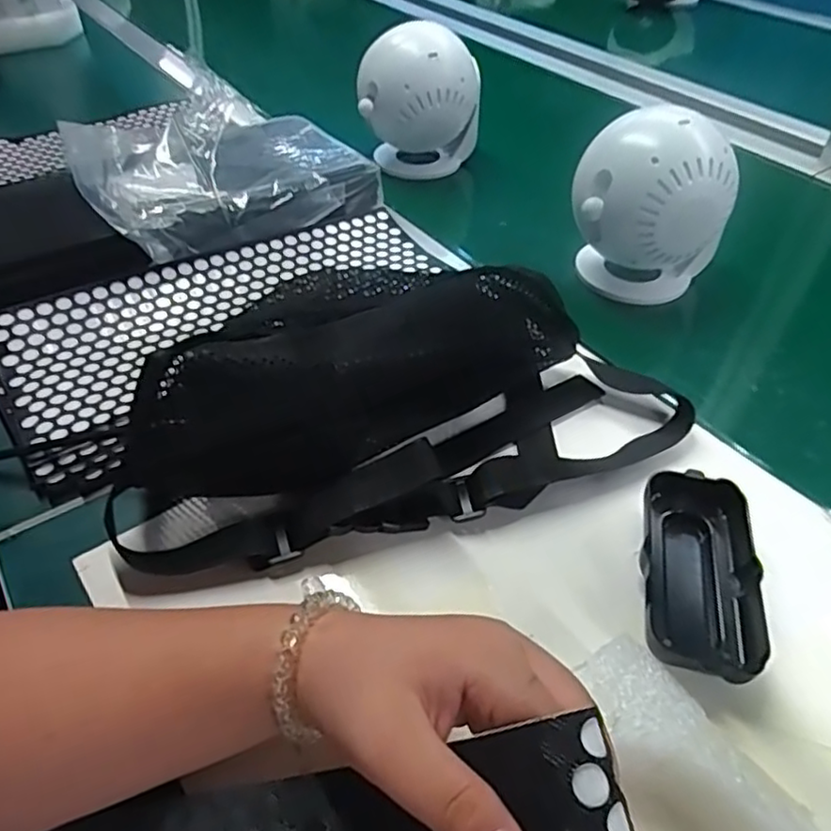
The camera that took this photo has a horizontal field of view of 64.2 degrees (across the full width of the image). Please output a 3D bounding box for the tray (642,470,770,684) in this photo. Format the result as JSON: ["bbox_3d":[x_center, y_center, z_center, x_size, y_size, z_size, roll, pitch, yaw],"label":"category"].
[{"bbox_3d":[0.144,0.079,0.333,0.050,0.024,0.106,8,46,9],"label":"tray"}]

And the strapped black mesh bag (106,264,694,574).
[{"bbox_3d":[-0.005,-0.016,0.389,0.336,0.081,0.153,-11,46,-10],"label":"strapped black mesh bag"}]

